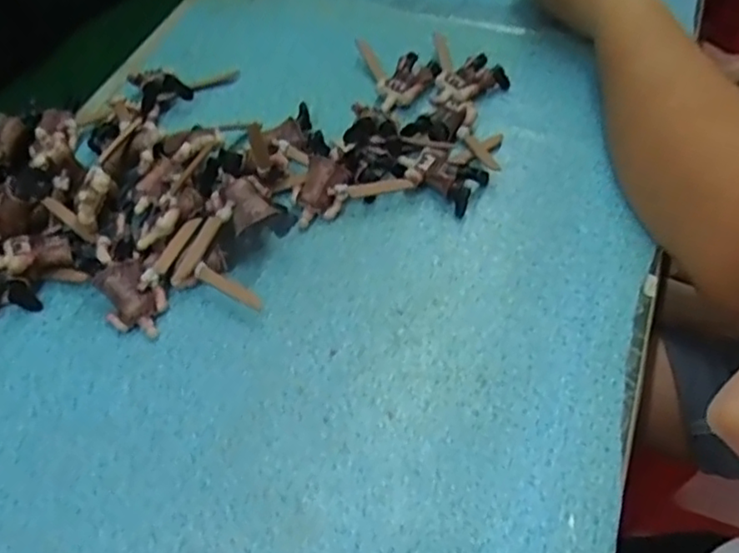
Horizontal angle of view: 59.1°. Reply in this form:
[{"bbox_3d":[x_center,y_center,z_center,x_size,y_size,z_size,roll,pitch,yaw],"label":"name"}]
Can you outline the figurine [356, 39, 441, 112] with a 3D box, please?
[{"bbox_3d":[0.025,-0.162,0.504,0.049,0.015,0.073,-13,56,-7],"label":"figurine"}]

